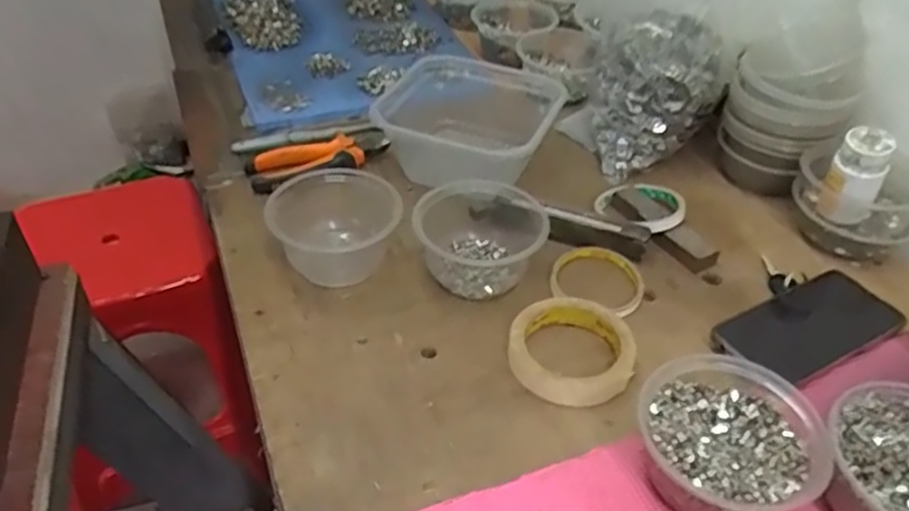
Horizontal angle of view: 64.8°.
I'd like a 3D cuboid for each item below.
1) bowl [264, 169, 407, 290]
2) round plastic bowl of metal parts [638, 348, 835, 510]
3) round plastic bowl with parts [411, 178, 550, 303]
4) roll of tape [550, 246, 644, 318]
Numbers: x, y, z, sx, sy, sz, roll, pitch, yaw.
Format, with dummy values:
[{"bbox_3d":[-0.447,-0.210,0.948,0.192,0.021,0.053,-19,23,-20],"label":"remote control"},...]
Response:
[{"bbox_3d":[-0.108,-0.025,0.648,0.116,0.057,0.107,1,41,-1],"label":"bowl"},{"bbox_3d":[0.179,0.125,0.477,0.112,0.060,0.115,1,41,-1],"label":"round plastic bowl of metal parts"},{"bbox_3d":[0.025,-0.022,0.649,0.118,0.058,0.116,1,41,-1],"label":"round plastic bowl with parts"},{"bbox_3d":[0.133,0.020,0.654,0.081,0.017,0.075,1,41,-1],"label":"roll of tape"}]

